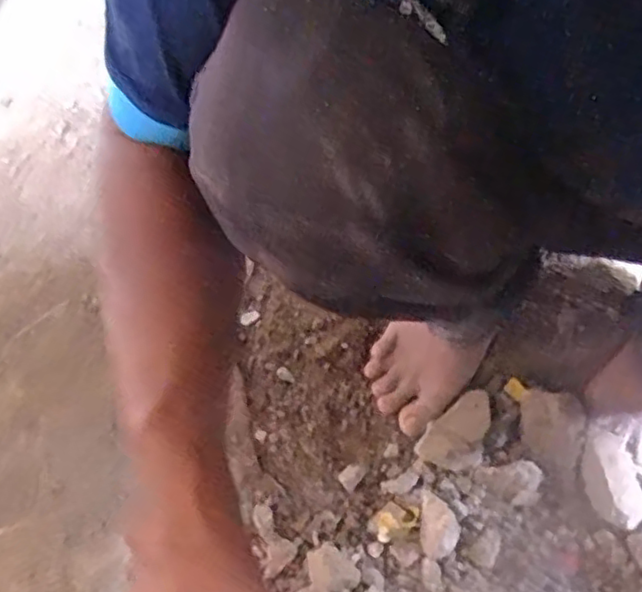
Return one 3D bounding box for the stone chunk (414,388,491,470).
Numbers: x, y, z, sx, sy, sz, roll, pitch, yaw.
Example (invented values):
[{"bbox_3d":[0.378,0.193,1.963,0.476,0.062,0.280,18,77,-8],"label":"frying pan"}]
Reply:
[{"bbox_3d":[0.128,0.123,0.612,0.058,0.016,0.079,15,61,11],"label":"stone chunk"}]

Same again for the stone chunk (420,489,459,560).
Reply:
[{"bbox_3d":[0.104,0.201,0.569,0.032,0.019,0.056,4,60,5],"label":"stone chunk"}]

